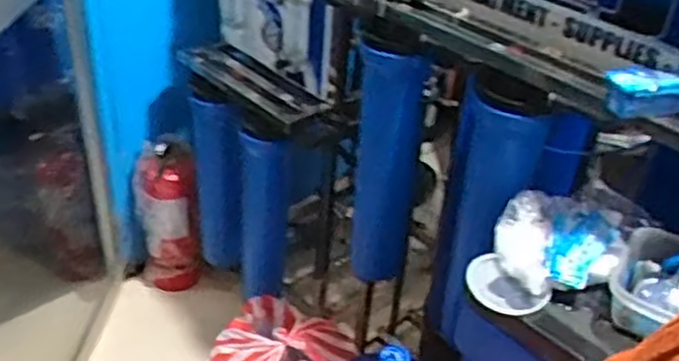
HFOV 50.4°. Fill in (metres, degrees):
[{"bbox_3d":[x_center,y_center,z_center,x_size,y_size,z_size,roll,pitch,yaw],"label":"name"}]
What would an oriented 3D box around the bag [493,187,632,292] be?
[{"bbox_3d":[0.312,0.084,1.025,0.173,0.055,0.162,10,35,8],"label":"bag"}]

